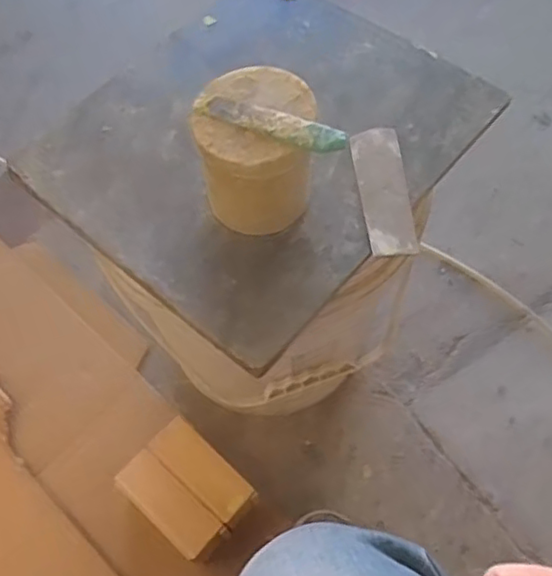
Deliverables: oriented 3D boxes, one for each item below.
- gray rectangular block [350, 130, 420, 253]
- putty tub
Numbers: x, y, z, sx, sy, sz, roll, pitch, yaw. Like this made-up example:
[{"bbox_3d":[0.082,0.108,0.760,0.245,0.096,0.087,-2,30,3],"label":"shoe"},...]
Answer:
[{"bbox_3d":[0.086,-0.079,0.517,0.037,0.007,0.114,-7,67,-1],"label":"gray rectangular block"},{"bbox_3d":[-0.014,-0.096,0.475,0.082,0.093,0.088,0,64,1],"label":"putty tub"}]

